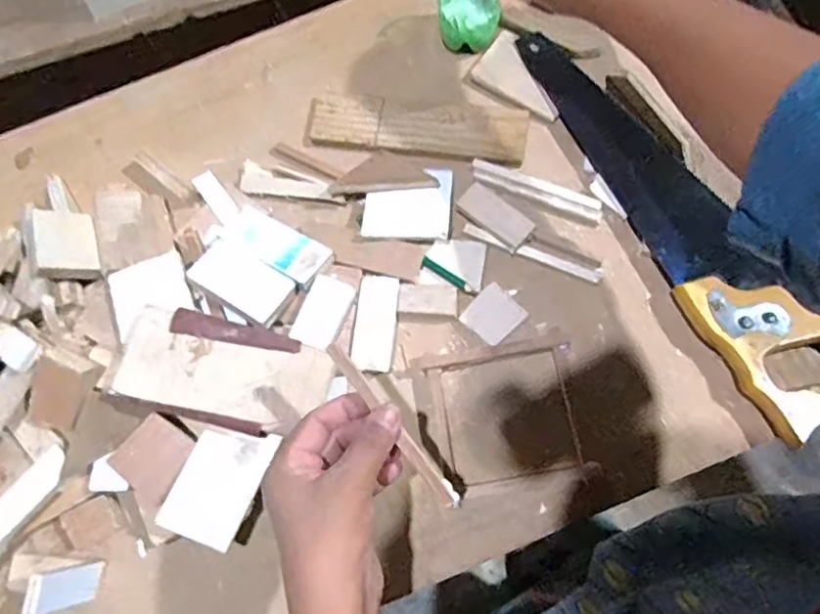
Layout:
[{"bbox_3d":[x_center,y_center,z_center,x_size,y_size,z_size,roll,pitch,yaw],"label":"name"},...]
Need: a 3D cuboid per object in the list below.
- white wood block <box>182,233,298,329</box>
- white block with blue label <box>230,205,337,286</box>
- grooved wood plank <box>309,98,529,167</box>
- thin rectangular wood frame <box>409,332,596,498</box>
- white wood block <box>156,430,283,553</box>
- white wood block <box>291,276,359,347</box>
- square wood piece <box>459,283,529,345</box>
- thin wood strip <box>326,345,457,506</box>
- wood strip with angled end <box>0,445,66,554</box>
[{"bbox_3d":[-0.137,-0.022,0.486,0.081,0.010,0.049,34,68,8],"label":"white wood block"},{"bbox_3d":[-0.112,-0.052,0.502,0.093,0.008,0.038,30,70,13],"label":"white block with blue label"},{"bbox_3d":[0.007,-0.165,0.554,0.198,0.018,0.055,8,74,8],"label":"grooved wood plank"},{"bbox_3d":[0.074,0.082,0.465,0.121,0.021,0.117,-11,72,2],"label":"thin rectangular wood frame"},{"bbox_3d":[-0.142,0.129,0.442,0.055,0.013,0.084,19,76,11],"label":"white wood block"},{"bbox_3d":[-0.069,0.005,0.479,0.034,0.012,0.057,24,77,12],"label":"white wood block"},{"bbox_3d":[0.069,0.006,0.494,0.042,0.010,0.040,-44,74,-8],"label":"square wood piece"},{"bbox_3d":[-0.010,0.073,0.370,0.011,0.006,0.124,-37,89,-10],"label":"thin wood strip"},{"bbox_3d":[-0.297,0.152,0.449,0.029,0.012,0.102,39,80,15],"label":"wood strip with angled end"}]

